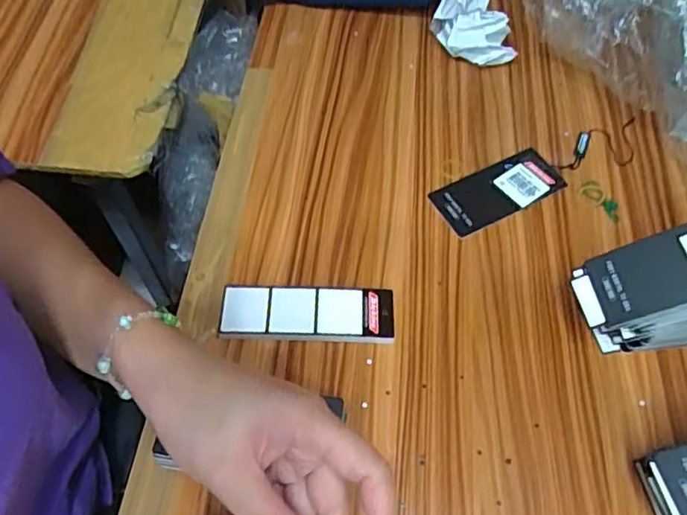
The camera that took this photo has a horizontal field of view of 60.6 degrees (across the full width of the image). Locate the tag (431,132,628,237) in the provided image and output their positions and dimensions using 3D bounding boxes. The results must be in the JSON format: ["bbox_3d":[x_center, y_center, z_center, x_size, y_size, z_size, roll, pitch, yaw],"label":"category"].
[{"bbox_3d":[0.157,-0.069,0.489,0.169,0.009,0.050,-23,61,-15],"label":"tag"}]

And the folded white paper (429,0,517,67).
[{"bbox_3d":[0.119,-0.215,0.545,0.065,0.075,0.023,-16,16,-3],"label":"folded white paper"}]

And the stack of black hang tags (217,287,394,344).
[{"bbox_3d":[-0.025,0.041,0.408,0.117,0.015,0.038,1,58,0],"label":"stack of black hang tags"}]

